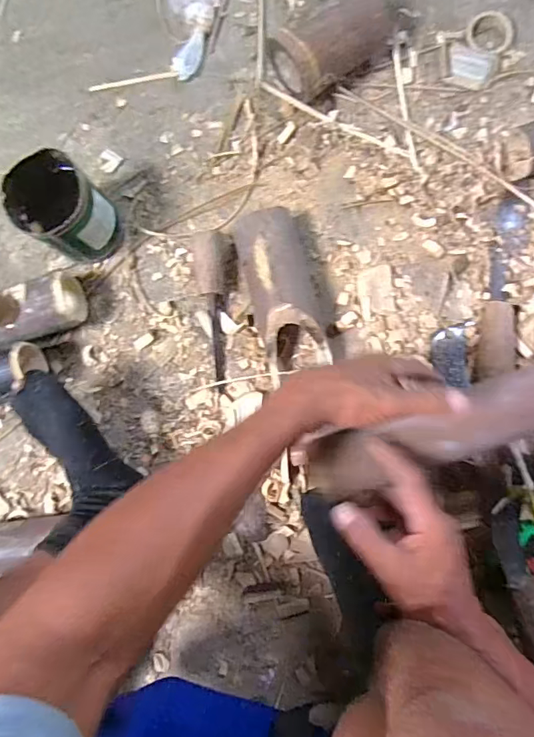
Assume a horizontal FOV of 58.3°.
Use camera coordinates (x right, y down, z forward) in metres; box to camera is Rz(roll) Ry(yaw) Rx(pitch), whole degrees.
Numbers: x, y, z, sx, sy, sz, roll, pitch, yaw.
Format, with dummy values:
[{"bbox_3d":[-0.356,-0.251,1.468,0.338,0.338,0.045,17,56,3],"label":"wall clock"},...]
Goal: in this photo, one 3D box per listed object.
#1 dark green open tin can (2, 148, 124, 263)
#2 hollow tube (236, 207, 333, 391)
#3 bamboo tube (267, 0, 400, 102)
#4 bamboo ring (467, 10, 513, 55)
[{"bbox_3d":[-0.247,-0.197,0.605,0.093,0.127,0.095,-1,86,7],"label":"dark green open tin can"},{"bbox_3d":[0.019,-0.094,0.600,0.084,0.067,0.194,-15,84,6],"label":"hollow tube"},{"bbox_3d":[0.097,-0.423,0.608,0.178,0.093,0.092,-34,83,4],"label":"bamboo tube"},{"bbox_3d":[0.288,-0.432,0.617,0.055,0.014,0.053,-1,86,7],"label":"bamboo ring"}]

